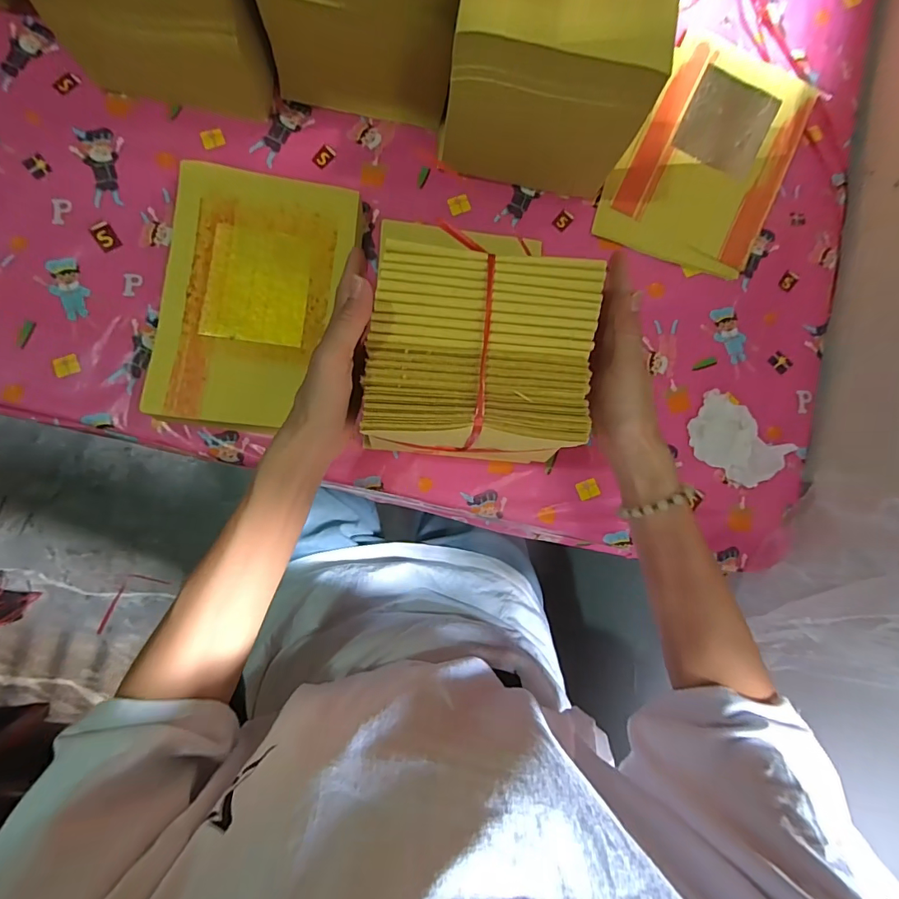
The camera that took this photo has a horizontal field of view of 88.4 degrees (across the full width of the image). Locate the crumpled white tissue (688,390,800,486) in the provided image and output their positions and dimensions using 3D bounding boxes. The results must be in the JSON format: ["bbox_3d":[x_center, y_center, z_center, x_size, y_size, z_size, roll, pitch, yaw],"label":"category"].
[{"bbox_3d":[0.284,-0.008,0.459,0.093,0.025,0.064,41,82,-1],"label":"crumpled white tissue"}]

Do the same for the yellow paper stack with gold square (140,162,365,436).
[{"bbox_3d":[-0.179,-0.135,0.427,0.156,0.028,0.231,9,84,-5],"label":"yellow paper stack with gold square"}]

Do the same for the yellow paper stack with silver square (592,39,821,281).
[{"bbox_3d":[0.278,-0.312,0.495,0.163,0.013,0.261,27,83,-3],"label":"yellow paper stack with silver square"}]

